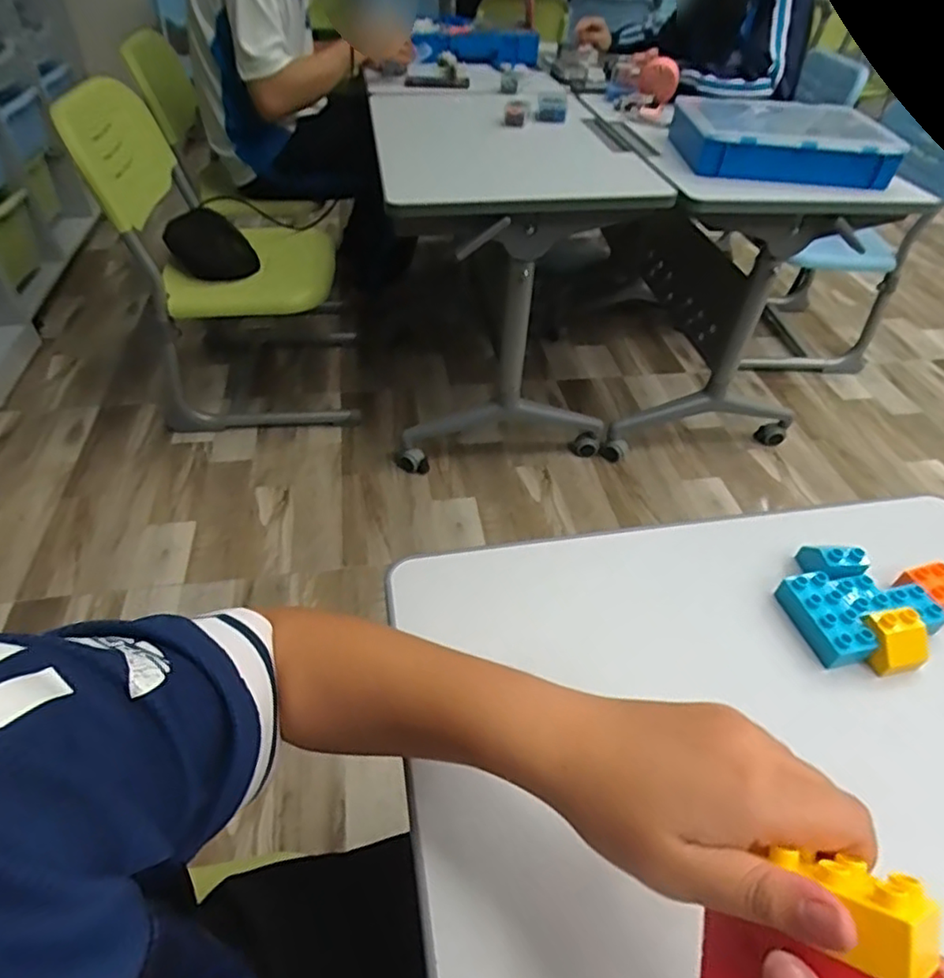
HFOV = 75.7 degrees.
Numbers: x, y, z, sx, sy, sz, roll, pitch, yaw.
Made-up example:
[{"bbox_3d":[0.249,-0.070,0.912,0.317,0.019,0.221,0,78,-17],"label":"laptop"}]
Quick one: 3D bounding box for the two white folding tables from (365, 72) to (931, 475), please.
[{"bbox_3d":[0.298,-0.505,1.466,0.980,0.680,0.662,-3,45,-7],"label":"two white folding tables"}]

